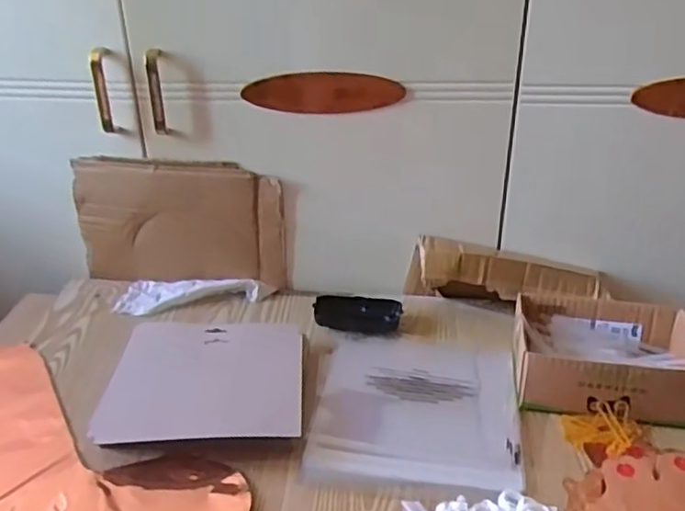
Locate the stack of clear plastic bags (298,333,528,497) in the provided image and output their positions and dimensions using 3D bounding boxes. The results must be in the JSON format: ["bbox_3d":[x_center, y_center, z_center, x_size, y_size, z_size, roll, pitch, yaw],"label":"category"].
[{"bbox_3d":[0.081,0.159,0.690,0.206,0.010,0.230,4,30,9],"label":"stack of clear plastic bags"}]

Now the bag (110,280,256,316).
[{"bbox_3d":[-0.208,0.050,0.854,0.183,0.026,0.079,2,29,7],"label":"bag"}]

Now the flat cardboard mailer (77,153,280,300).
[{"bbox_3d":[-0.217,-0.040,0.860,0.276,0.171,0.027,3,29,8],"label":"flat cardboard mailer"}]

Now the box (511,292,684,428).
[{"bbox_3d":[0.281,0.104,0.695,0.181,0.059,0.143,5,30,11],"label":"box"}]

